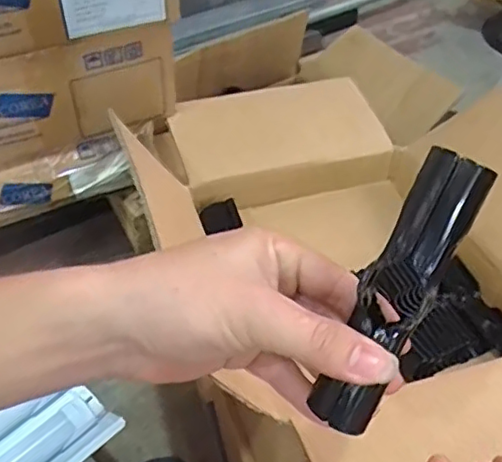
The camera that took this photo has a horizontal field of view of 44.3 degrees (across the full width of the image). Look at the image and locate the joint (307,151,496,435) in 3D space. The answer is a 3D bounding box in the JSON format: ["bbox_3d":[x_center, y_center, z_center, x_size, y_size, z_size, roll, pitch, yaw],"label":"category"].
[{"bbox_3d":[0.067,0.027,0.276,0.027,0.127,0.023,27,9,22],"label":"joint"}]

